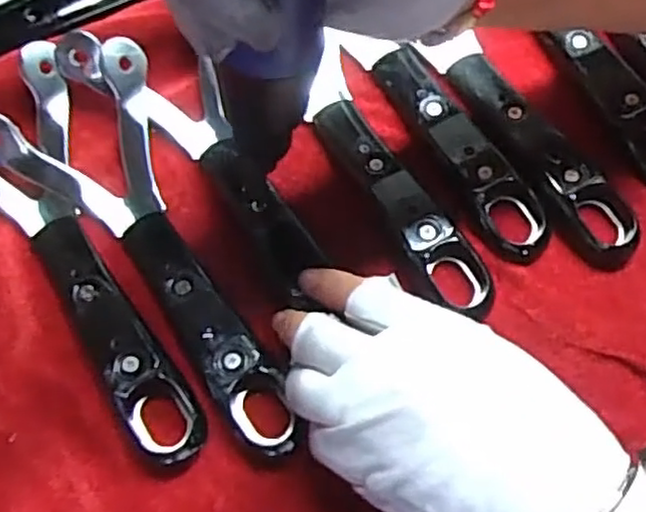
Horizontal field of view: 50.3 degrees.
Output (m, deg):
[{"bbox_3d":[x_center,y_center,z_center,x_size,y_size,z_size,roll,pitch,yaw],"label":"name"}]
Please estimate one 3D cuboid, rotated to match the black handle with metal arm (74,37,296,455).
[{"bbox_3d":[-0.068,-0.004,0.306,0.052,0.021,0.196,-26,72,-10],"label":"black handle with metal arm"}]

